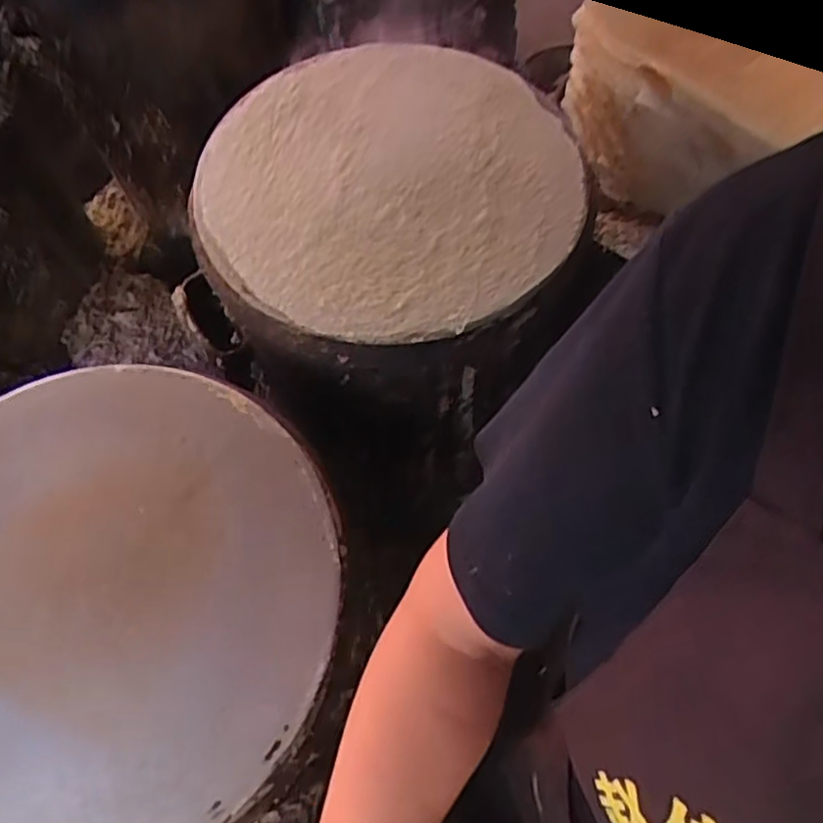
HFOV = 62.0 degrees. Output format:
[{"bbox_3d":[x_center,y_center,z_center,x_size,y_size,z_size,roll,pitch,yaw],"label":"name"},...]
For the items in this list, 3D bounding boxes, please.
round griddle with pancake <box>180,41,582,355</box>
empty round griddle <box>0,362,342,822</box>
[{"bbox_3d":[-0.023,-0.230,0.668,0.363,0.036,0.374,-1,65,1],"label":"round griddle with pancake"},{"bbox_3d":[-0.239,0.136,0.511,0.354,0.023,0.361,-1,65,1],"label":"empty round griddle"}]

